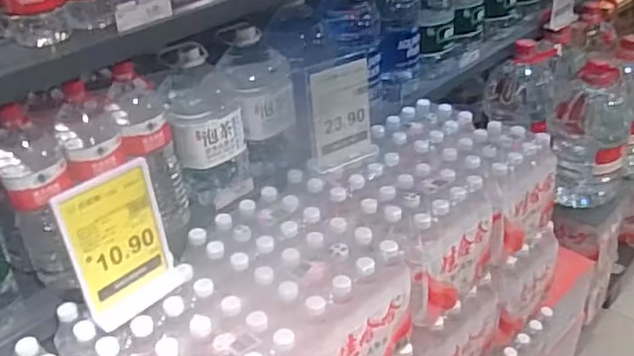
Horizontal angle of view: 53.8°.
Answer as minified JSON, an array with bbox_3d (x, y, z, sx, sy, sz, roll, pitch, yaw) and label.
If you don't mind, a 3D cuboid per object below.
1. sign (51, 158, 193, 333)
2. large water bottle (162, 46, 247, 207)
[{"bbox_3d":[-0.287,0.104,0.939,0.058,0.221,0.160,19,39,34],"label":"sign"},{"bbox_3d":[-0.207,-0.096,1.180,0.129,0.280,0.126,-8,32,-5],"label":"large water bottle"}]

